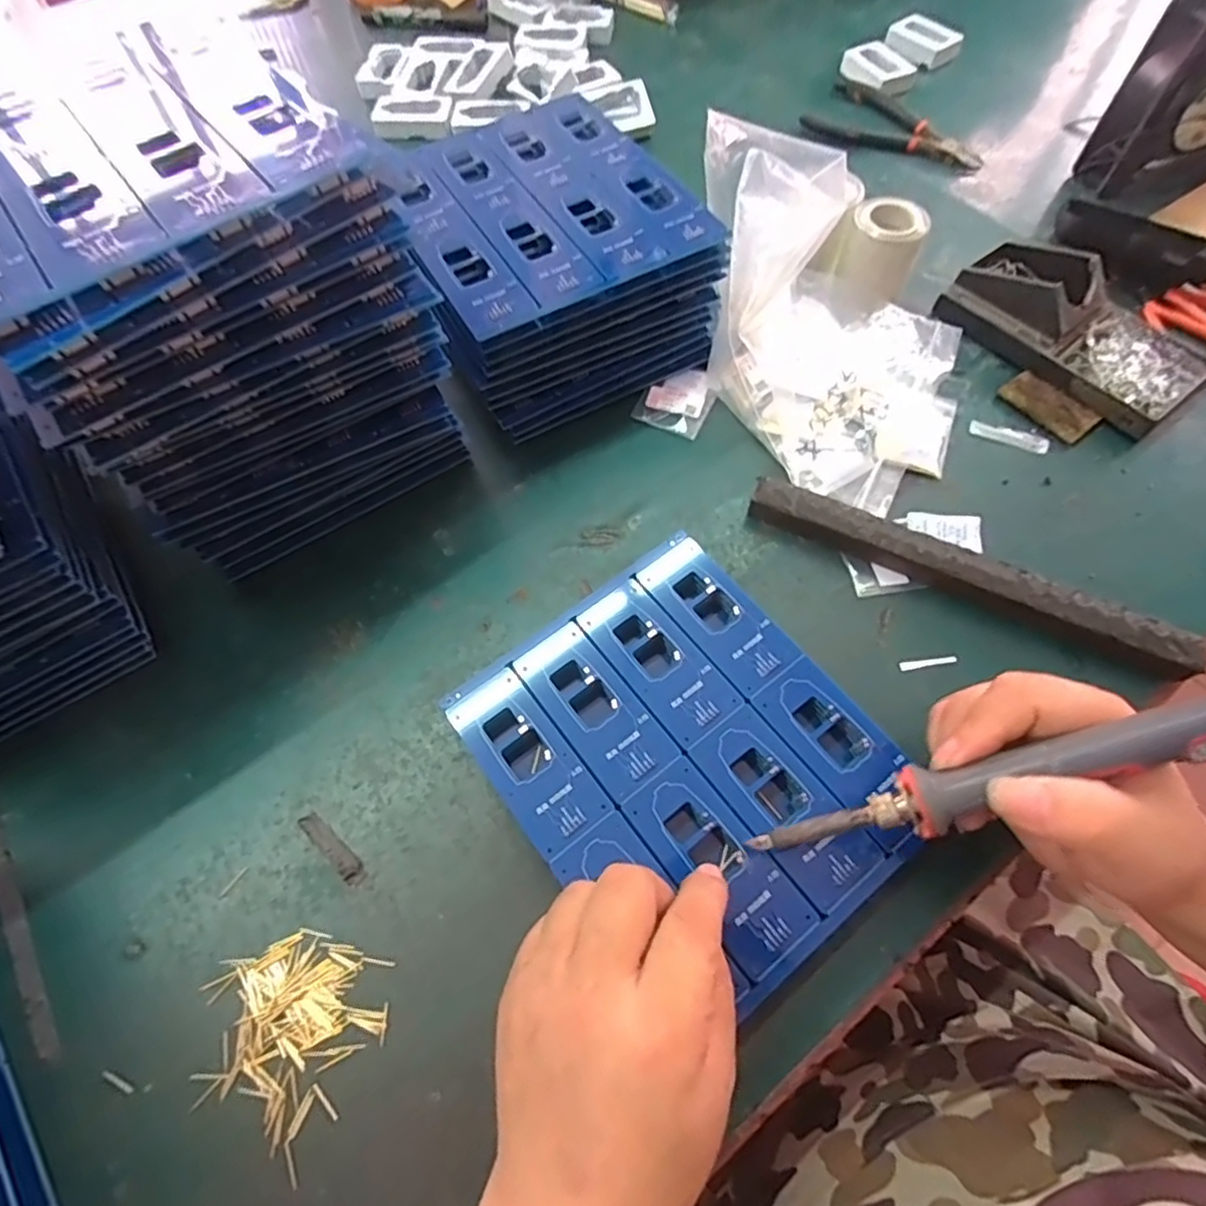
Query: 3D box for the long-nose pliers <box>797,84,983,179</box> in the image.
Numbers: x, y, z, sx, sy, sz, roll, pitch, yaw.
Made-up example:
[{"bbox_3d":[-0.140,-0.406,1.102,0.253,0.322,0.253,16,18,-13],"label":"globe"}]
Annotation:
[{"bbox_3d":[0.241,-0.406,0.551,0.077,0.017,0.163,-33,68,-13],"label":"long-nose pliers"}]

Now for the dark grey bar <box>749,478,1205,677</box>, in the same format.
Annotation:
[{"bbox_3d":[0.195,-0.017,0.354,0.233,0.019,0.025,24,68,13],"label":"dark grey bar"}]

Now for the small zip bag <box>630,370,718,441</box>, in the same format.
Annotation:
[{"bbox_3d":[0.050,-0.136,0.426,0.045,0.008,0.051,25,68,13],"label":"small zip bag"}]

